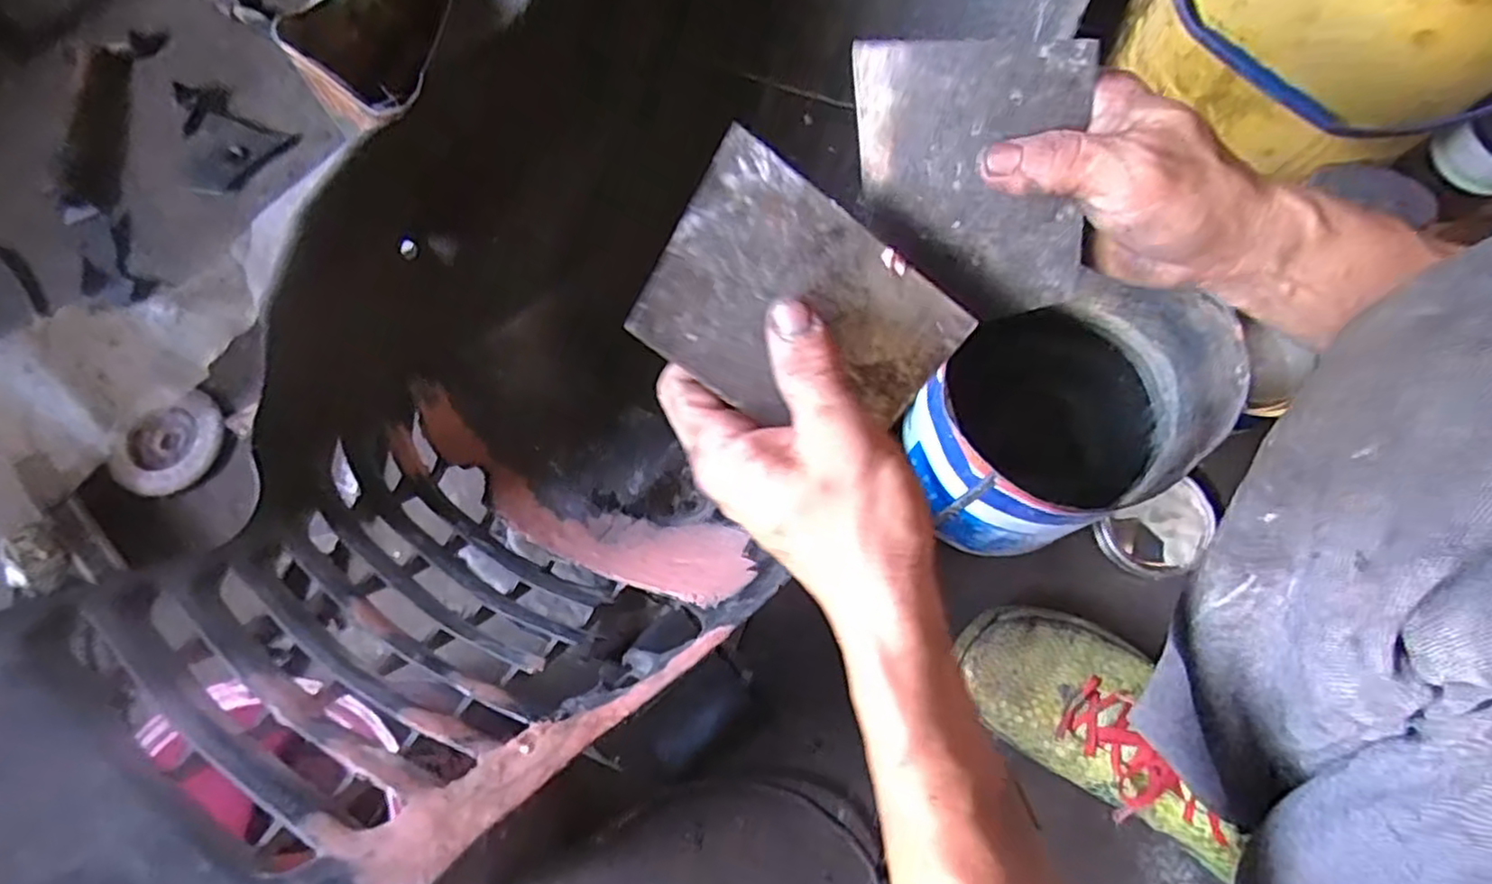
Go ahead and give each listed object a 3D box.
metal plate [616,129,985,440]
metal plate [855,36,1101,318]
[{"bbox_3d":[0.021,-0.049,0.273,0.116,0.005,0.084,35,81,-10],"label":"metal plate"},{"bbox_3d":[0.091,-0.104,0.290,0.087,0.108,0.004,-2,34,8],"label":"metal plate"}]

